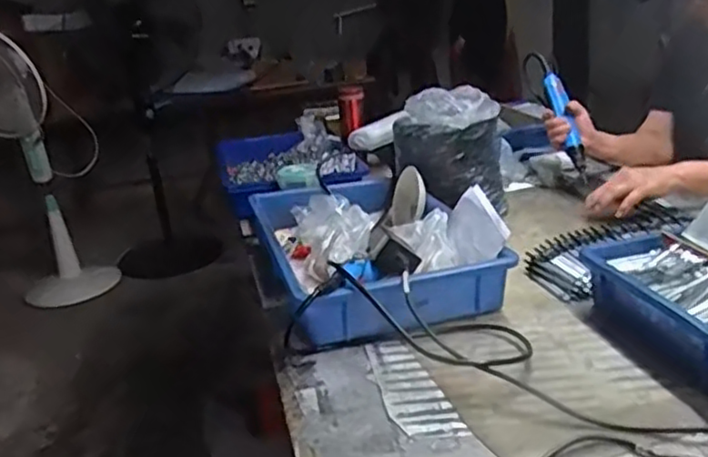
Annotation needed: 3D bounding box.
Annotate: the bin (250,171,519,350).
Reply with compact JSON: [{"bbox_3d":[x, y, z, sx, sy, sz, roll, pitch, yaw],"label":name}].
[{"bbox_3d":[0.013,0.010,0.989,0.282,0.110,0.443,-10,21,-15],"label":"bin"}]

